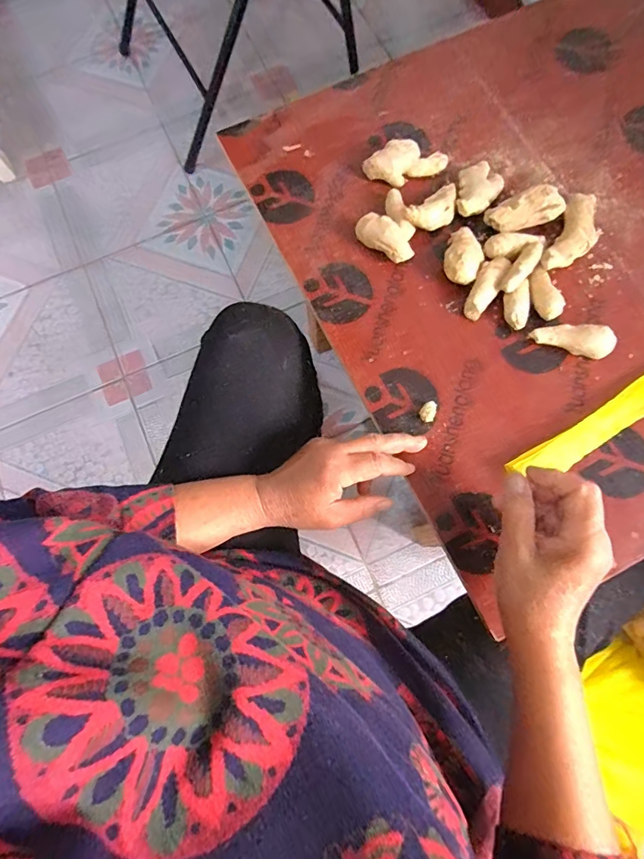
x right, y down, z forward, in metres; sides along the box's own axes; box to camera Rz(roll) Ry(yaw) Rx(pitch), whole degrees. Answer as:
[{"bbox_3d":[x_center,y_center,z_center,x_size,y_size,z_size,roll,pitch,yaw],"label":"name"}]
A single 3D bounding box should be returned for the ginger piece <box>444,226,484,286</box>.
[{"bbox_3d":[0.144,-0.175,0.453,0.036,0.027,0.058,14,75,9],"label":"ginger piece"}]

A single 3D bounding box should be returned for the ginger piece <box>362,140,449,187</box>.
[{"bbox_3d":[0.094,-0.295,0.492,0.089,0.030,0.038,-21,73,-2],"label":"ginger piece"}]

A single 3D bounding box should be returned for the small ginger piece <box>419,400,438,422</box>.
[{"bbox_3d":[0.102,-0.017,0.420,0.015,0.011,0.021,33,78,13],"label":"small ginger piece"}]

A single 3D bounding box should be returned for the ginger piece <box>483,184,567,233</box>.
[{"bbox_3d":[0.210,-0.225,0.462,0.074,0.035,0.031,-18,73,-1],"label":"ginger piece"}]

